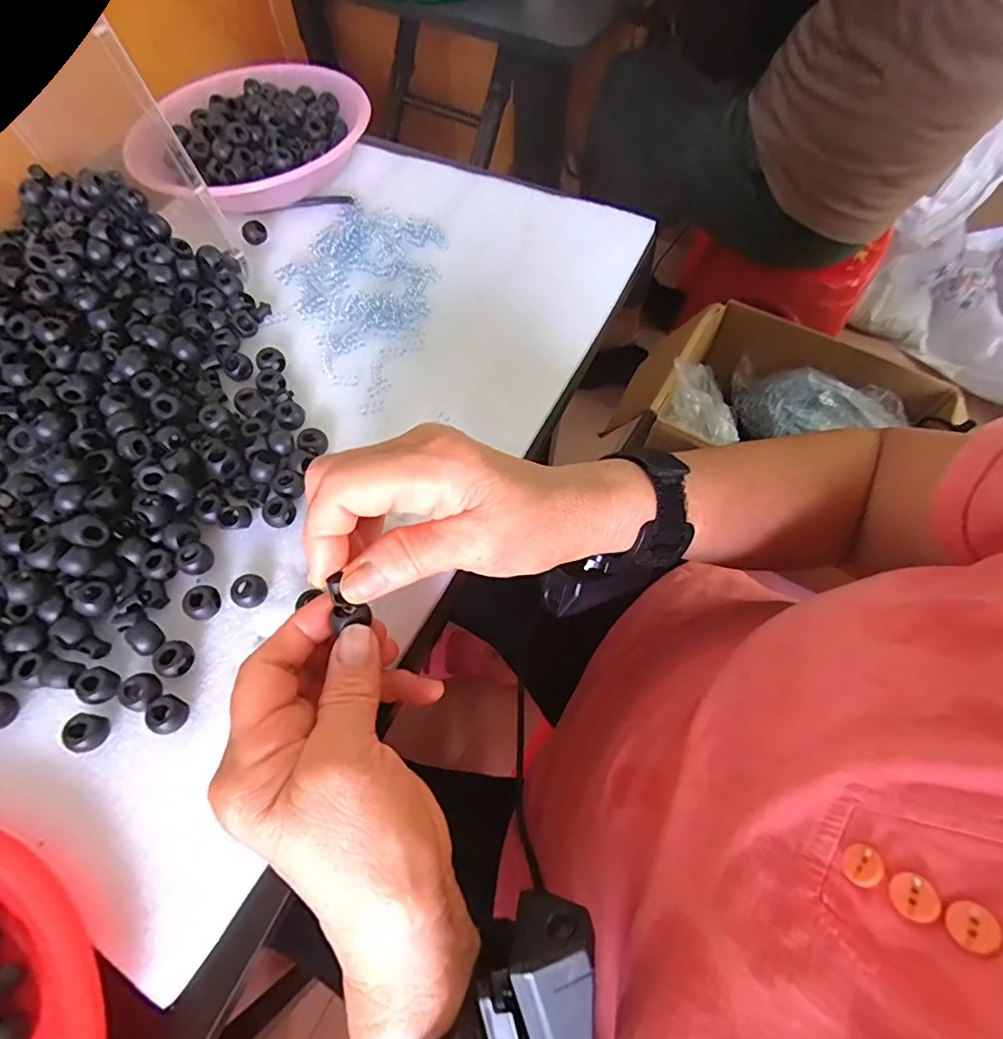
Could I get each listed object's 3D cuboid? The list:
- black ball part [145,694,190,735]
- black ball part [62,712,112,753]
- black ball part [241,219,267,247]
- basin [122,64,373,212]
[{"bbox_3d":[-0.160,0.093,0.251,0.016,0.012,0.017,0,63,0],"label":"black ball part"},{"bbox_3d":[-0.195,0.100,0.247,0.012,0.013,0.016,7,64,3],"label":"black ball part"},{"bbox_3d":[-0.189,-0.220,0.402,0.017,0.012,0.016,-25,66,-12],"label":"black ball part"},{"bbox_3d":[-0.206,-0.315,0.434,0.184,0.037,0.137,-30,67,-14],"label":"basin"}]

